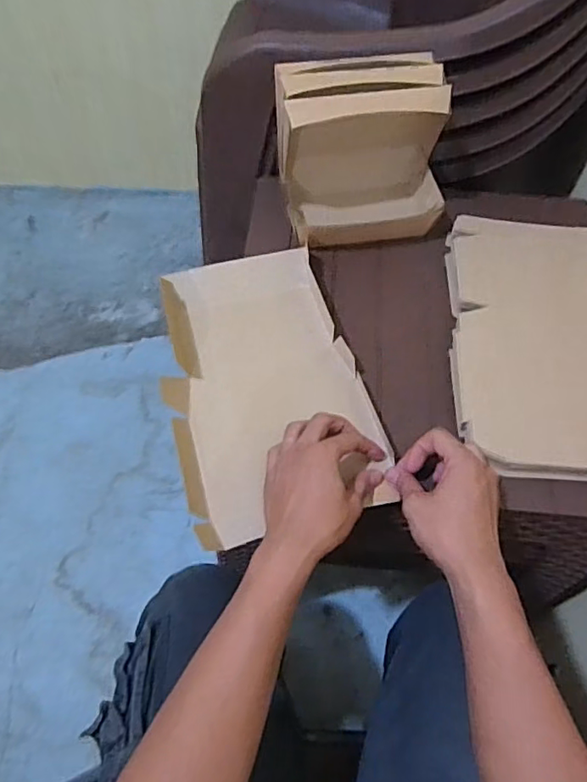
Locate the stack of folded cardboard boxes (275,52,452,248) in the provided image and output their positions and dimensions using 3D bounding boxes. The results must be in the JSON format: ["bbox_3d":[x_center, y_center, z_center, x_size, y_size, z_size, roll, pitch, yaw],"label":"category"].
[{"bbox_3d":[0.085,-0.282,0.653,0.186,0.159,0.137,-5,61,-4],"label":"stack of folded cardboard boxes"}]

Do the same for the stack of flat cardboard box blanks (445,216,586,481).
[{"bbox_3d":[0.305,-0.063,0.599,0.254,0.030,0.321,3,59,2],"label":"stack of flat cardboard box blanks"}]

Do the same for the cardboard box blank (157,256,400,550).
[{"bbox_3d":[-0.031,-0.010,0.578,0.201,0.035,0.310,-15,60,-9],"label":"cardboard box blank"}]

